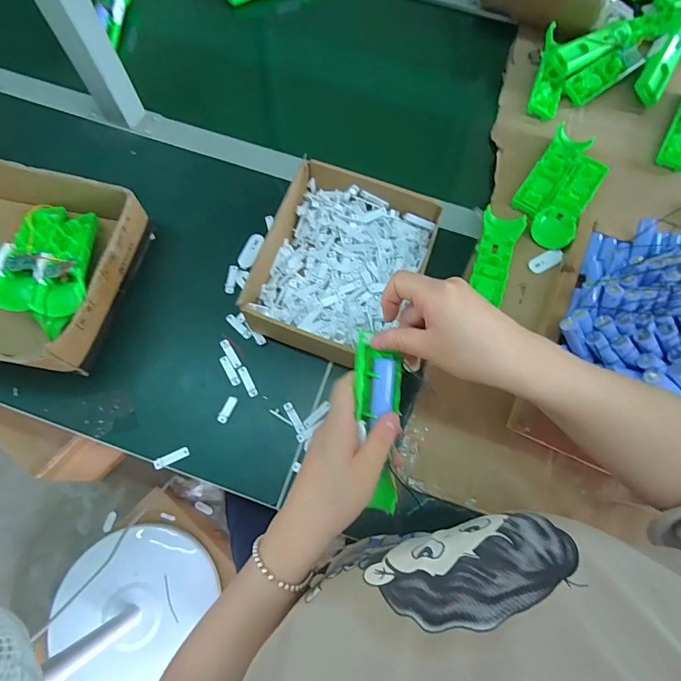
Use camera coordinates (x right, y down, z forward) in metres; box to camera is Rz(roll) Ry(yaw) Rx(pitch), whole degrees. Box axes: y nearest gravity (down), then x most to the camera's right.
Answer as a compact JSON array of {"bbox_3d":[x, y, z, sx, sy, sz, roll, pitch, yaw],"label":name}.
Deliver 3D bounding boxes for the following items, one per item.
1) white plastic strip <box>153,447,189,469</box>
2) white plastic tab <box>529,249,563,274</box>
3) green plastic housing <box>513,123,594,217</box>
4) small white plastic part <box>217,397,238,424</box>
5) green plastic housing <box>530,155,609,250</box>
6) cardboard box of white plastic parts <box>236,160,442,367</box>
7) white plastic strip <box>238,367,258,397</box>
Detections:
[{"bbox_3d":[-0.185,0.129,0.457,0.038,0.004,0.011,-24,73,-9],"label":"white plastic strip"},{"bbox_3d":[0.265,-0.103,0.536,0.043,0.007,0.022,-26,74,-9],"label":"white plastic tab"},{"bbox_3d":[0.294,-0.234,0.579,0.050,0.023,0.170,32,74,10],"label":"green plastic housing"},{"bbox_3d":[-0.129,0.079,0.474,0.013,0.004,0.032,24,72,7],"label":"small white plastic part"},{"bbox_3d":[0.310,-0.187,0.558,0.050,0.027,0.154,36,74,11],"label":"green plastic housing"},{"bbox_3d":[0.006,-0.089,0.499,0.185,0.066,0.220,18,72,5],"label":"cardboard box of white plastic parts"},{"bbox_3d":[-0.108,0.047,0.485,0.010,0.004,0.039,-27,74,-10],"label":"white plastic strip"}]

